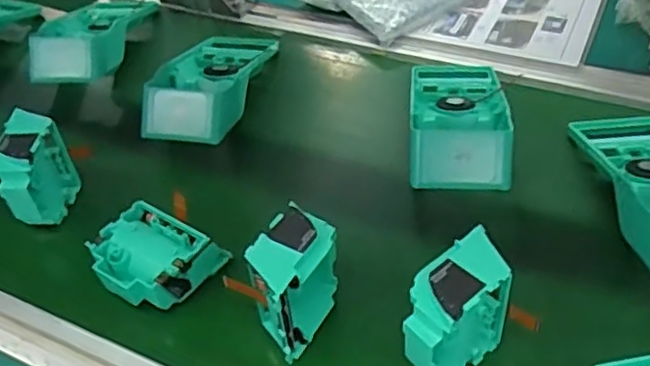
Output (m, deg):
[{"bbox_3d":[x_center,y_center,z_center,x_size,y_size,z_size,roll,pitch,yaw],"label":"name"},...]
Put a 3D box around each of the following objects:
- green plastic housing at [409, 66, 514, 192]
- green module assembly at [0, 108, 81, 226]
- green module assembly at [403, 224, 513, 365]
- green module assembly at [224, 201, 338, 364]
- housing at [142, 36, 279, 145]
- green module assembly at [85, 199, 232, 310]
[{"bbox_3d":[0.116,-0.065,0.575,0.086,0.051,0.194,1,44,8],"label":"green plastic housing"},{"bbox_3d":[-0.238,-0.007,0.539,0.047,0.078,0.083,-10,44,-2],"label":"green module assembly"},{"bbox_3d":[0.079,0.081,0.407,0.078,0.076,0.045,-29,48,-21],"label":"green module assembly"},{"bbox_3d":[-0.022,0.066,0.435,0.043,0.077,0.077,19,50,25],"label":"green module assembly"},{"bbox_3d":[-0.111,-0.107,0.648,0.092,0.053,0.191,8,46,16],"label":"housing"},{"bbox_3d":[-0.124,0.058,0.480,0.075,0.043,0.070,17,49,23],"label":"green module assembly"}]

